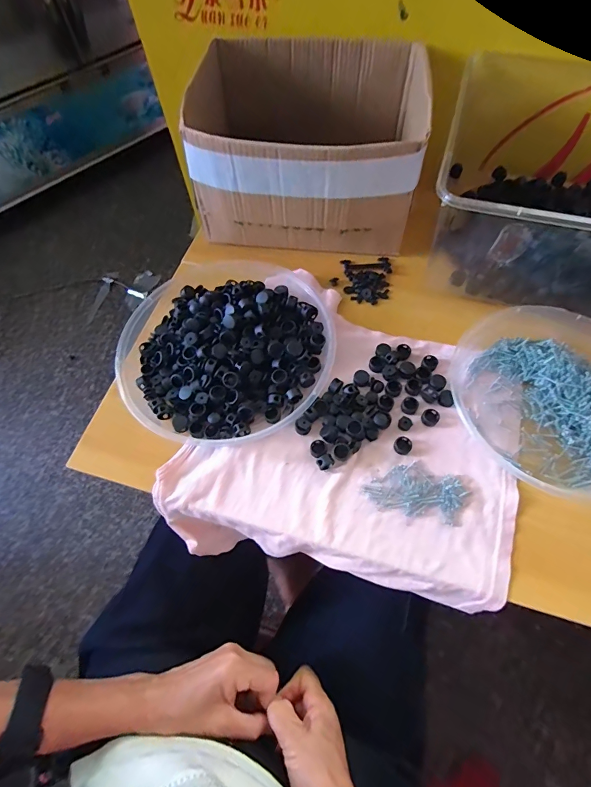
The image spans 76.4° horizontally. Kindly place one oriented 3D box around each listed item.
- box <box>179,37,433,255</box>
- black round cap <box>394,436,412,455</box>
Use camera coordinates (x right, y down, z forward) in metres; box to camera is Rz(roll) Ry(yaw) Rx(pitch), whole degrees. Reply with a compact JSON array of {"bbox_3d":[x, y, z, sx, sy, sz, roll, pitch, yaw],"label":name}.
[{"bbox_3d":[0.017,-0.326,0.497,0.264,0.146,0.245,5,65,5],"label":"box"},{"bbox_3d":[0.108,0.053,0.378,0.016,0.009,0.016,-1,65,2],"label":"black round cap"}]

